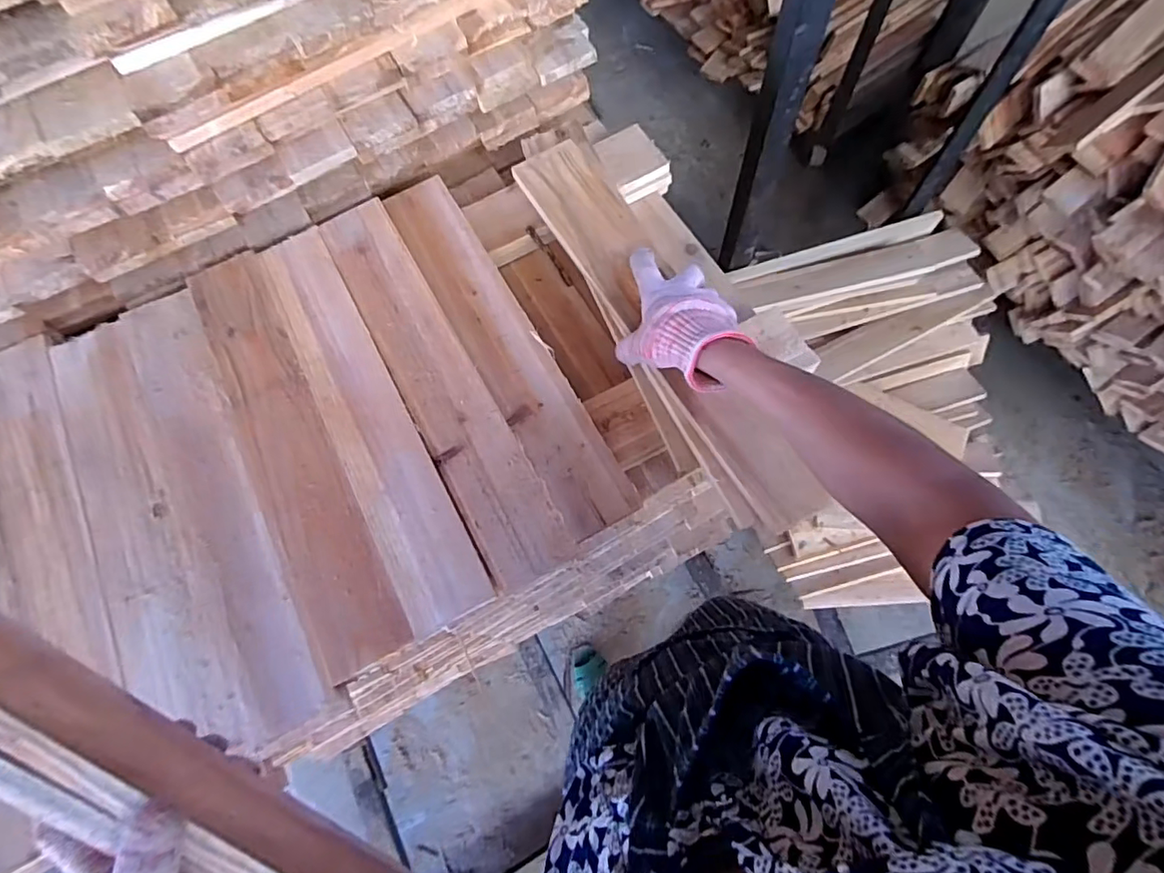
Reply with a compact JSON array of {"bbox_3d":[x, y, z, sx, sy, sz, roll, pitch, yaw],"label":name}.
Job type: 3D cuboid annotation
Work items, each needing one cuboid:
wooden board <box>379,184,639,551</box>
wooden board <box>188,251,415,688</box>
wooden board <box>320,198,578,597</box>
[{"bbox_3d":[-0.091,-0.111,0.611,0.078,0.019,0.480,-29,70,-8],"label":"wooden board"},{"bbox_3d":[-0.311,0.002,0.575,0.084,0.013,0.499,-28,70,-8],"label":"wooden board"},{"bbox_3d":[-0.159,-0.071,0.591,0.083,0.016,0.489,-29,70,-8],"label":"wooden board"}]

